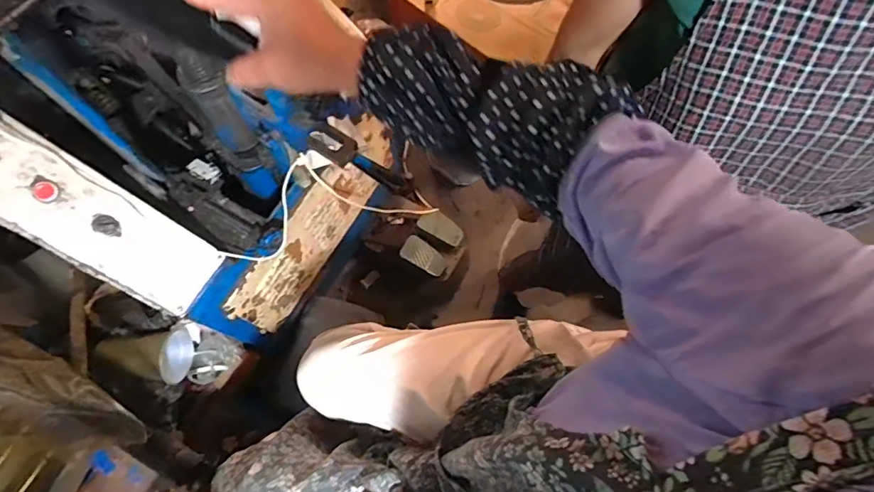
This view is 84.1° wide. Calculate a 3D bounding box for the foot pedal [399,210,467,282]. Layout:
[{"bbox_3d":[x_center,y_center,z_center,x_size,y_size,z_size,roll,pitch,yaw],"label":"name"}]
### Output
[{"bbox_3d":[-0.002,0.001,1.480,0.154,0.105,0.177,30,74,9],"label":"foot pedal"}]

